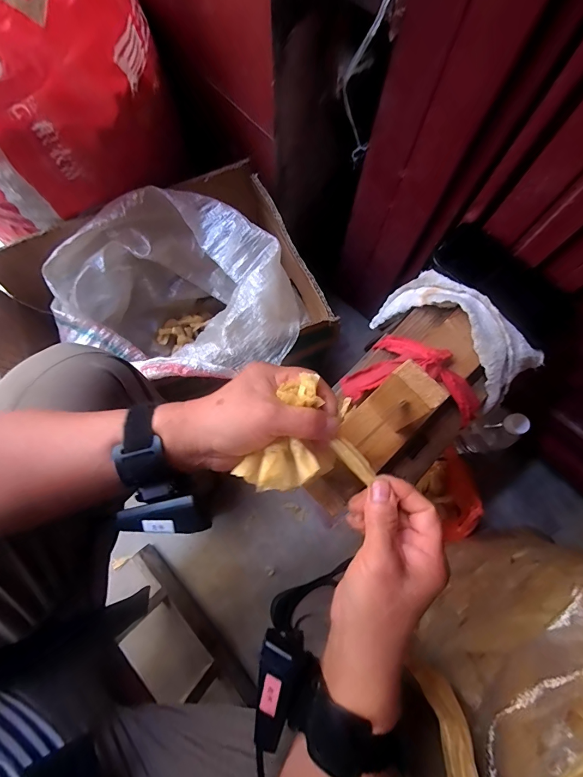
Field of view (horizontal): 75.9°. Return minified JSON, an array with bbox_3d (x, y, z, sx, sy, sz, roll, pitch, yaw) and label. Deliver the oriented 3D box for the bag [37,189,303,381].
[{"bbox_3d":[-0.170,-0.114,0.590,0.322,0.229,0.272,-22,78,-6],"label":"bag"}]

